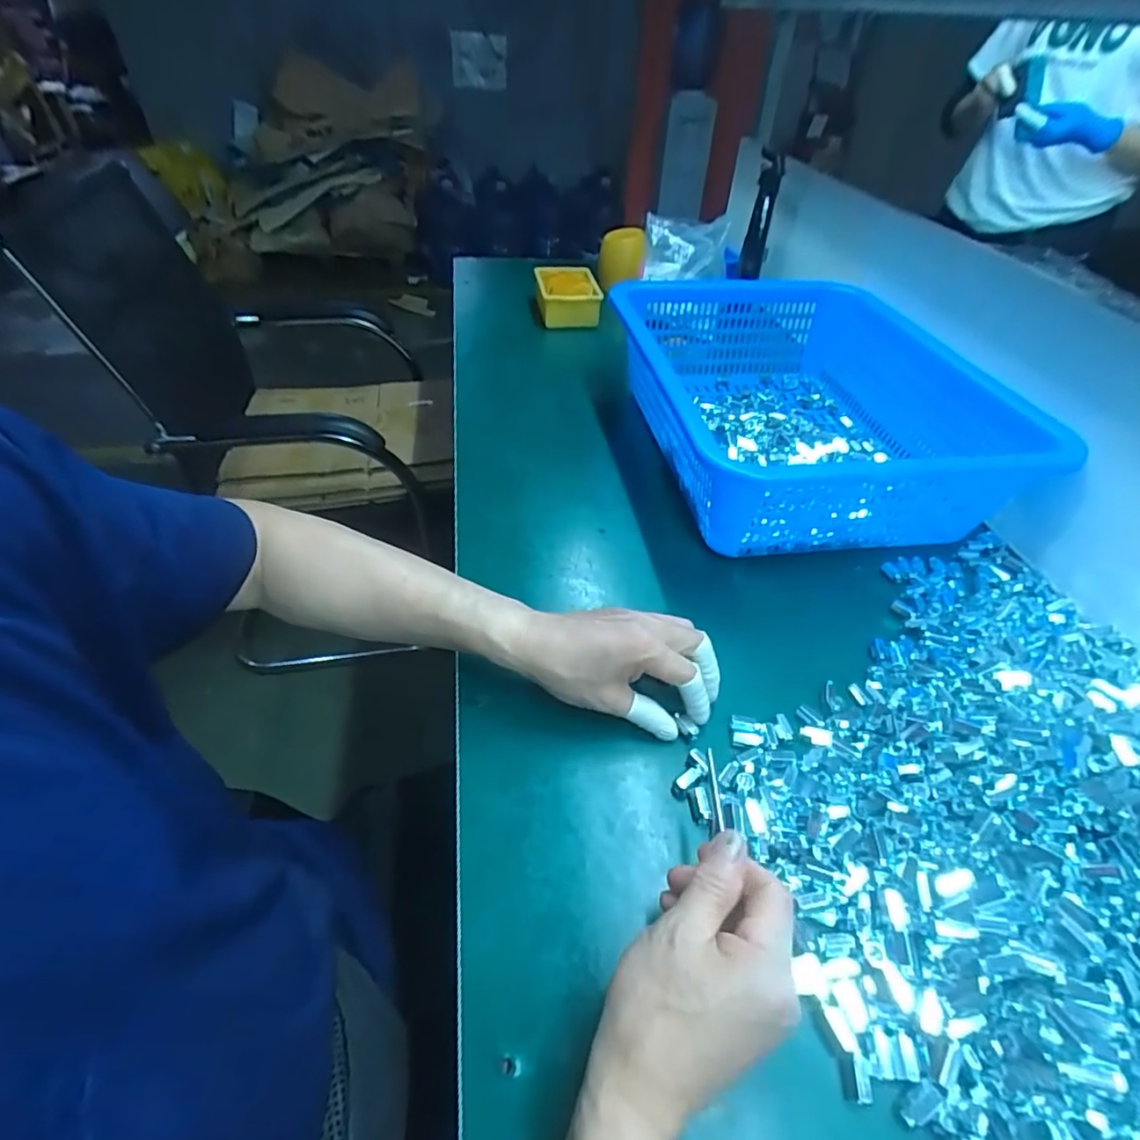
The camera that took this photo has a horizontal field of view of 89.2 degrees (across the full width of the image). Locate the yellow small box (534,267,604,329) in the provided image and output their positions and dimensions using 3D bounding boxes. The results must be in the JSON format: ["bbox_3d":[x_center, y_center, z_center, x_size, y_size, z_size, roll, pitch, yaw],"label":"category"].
[{"bbox_3d":[-0.007,-0.476,1.001,0.106,0.049,0.154,-2,45,-6],"label":"yellow small box"}]

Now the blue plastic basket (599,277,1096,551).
[{"bbox_3d":[0.260,-0.219,0.692,0.374,0.121,0.488,-4,45,-8],"label":"blue plastic basket"}]

